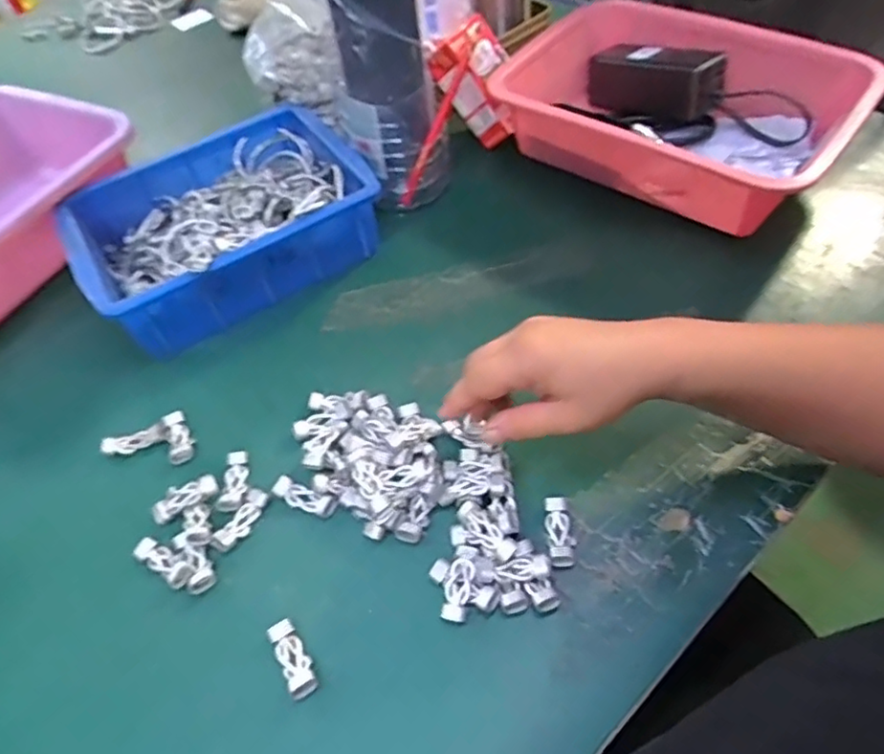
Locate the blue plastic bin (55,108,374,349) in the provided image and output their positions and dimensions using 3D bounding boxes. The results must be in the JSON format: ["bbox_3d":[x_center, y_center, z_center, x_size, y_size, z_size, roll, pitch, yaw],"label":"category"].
[{"bbox_3d":[-0.195,-0.139,0.550,0.239,0.077,0.180,-31,57,-17],"label":"blue plastic bin"}]

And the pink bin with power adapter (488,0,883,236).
[{"bbox_3d":[0.217,-0.250,0.586,0.306,0.092,0.219,35,63,27],"label":"pink bin with power adapter"}]

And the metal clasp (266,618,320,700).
[{"bbox_3d":[-0.086,0.163,0.353,0.016,0.009,0.045,-27,56,-15],"label":"metal clasp"}]

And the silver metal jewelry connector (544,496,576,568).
[{"bbox_3d":[0.075,0.098,0.386,0.017,0.011,0.044,-4,53,2],"label":"silver metal jewelry connector"}]

